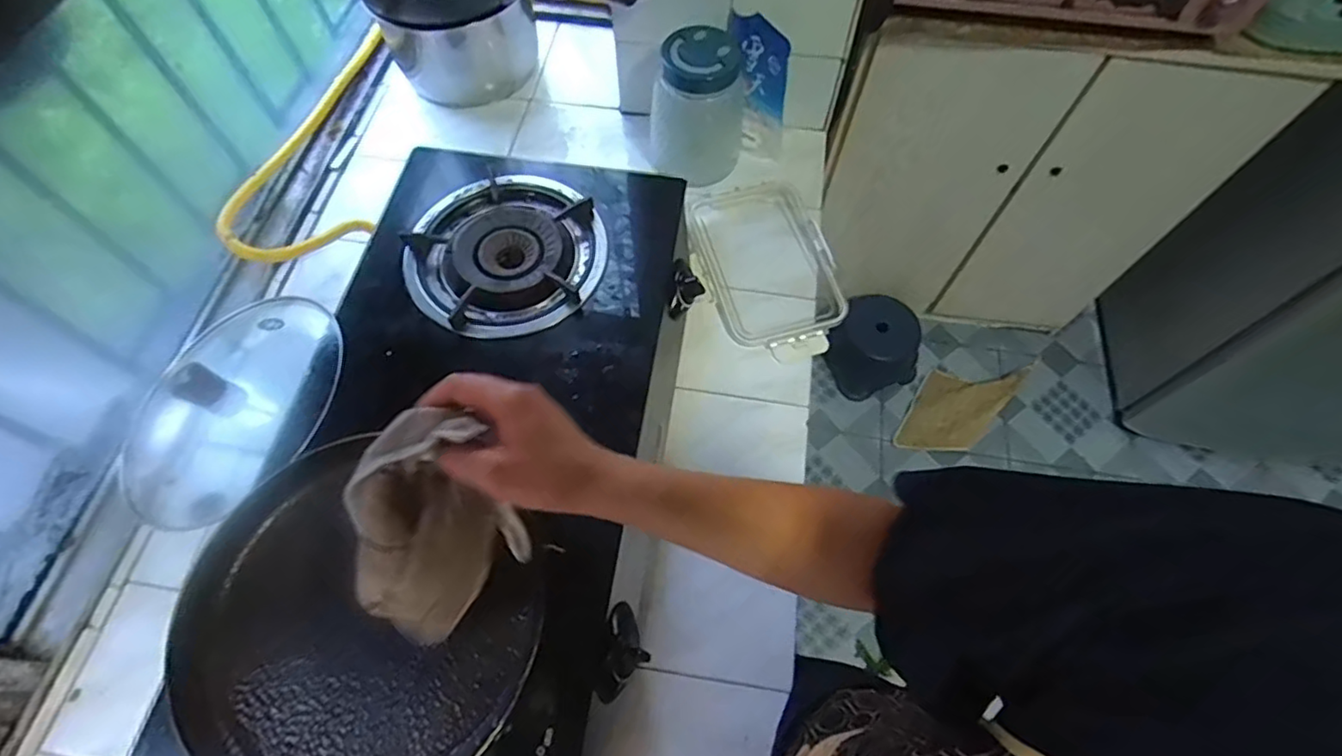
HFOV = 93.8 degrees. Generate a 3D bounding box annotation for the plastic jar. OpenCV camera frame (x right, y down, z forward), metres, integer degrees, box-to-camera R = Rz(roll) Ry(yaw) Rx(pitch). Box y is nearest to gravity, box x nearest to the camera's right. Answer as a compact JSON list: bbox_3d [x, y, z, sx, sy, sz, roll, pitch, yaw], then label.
[{"bbox_3d":[0.032,-0.339,0.793,0.115,0.148,0.107,1,63,-1],"label":"plastic jar"}]

